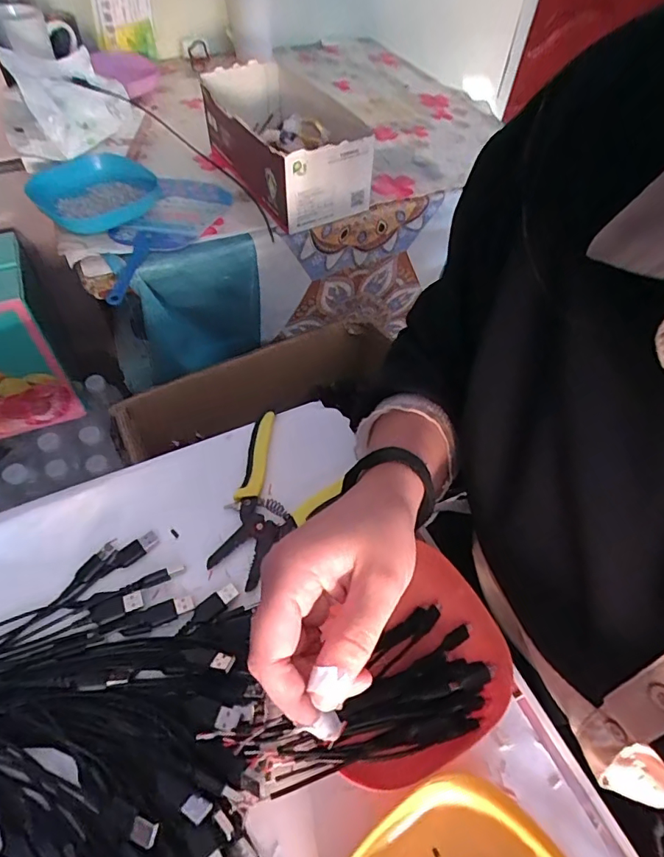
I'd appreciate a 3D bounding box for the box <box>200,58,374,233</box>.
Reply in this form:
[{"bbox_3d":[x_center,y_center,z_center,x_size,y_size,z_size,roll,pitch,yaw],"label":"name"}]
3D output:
[{"bbox_3d":[-0.075,-0.393,0.653,0.145,0.106,0.306,-24,59,-19],"label":"box"}]

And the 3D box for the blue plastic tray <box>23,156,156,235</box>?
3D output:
[{"bbox_3d":[-0.295,-0.295,0.608,0.142,0.030,0.131,-31,61,-23],"label":"blue plastic tray"}]

